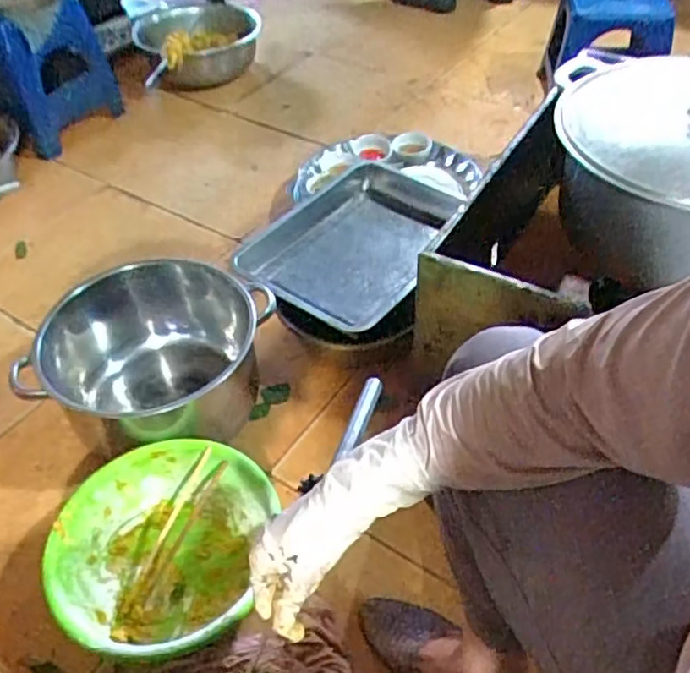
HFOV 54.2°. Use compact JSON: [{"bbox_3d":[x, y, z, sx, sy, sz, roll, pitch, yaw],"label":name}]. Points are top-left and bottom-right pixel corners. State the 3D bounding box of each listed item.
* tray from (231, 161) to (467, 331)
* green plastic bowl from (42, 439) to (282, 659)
[{"bbox_3d":[0.031,-0.171,1.192,0.293,0.049,0.397,25,52,24],"label":"tray"},{"bbox_3d":[-0.233,0.275,0.871,0.254,0.102,0.275,-1,46,1],"label":"green plastic bowl"}]

